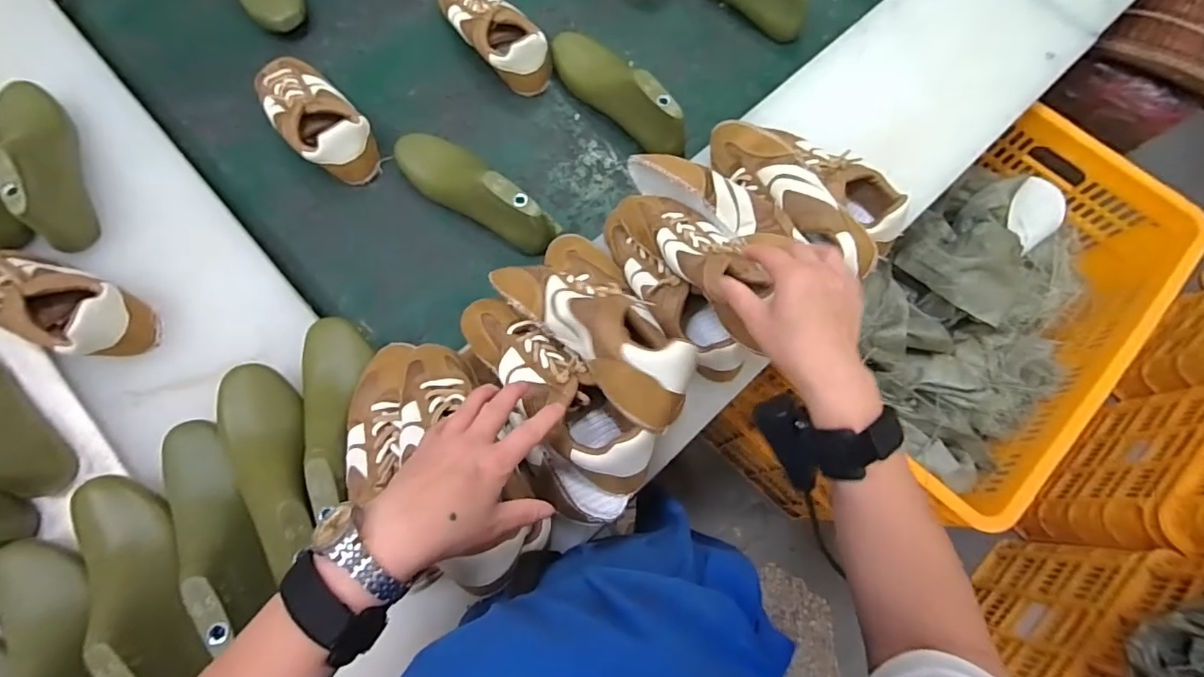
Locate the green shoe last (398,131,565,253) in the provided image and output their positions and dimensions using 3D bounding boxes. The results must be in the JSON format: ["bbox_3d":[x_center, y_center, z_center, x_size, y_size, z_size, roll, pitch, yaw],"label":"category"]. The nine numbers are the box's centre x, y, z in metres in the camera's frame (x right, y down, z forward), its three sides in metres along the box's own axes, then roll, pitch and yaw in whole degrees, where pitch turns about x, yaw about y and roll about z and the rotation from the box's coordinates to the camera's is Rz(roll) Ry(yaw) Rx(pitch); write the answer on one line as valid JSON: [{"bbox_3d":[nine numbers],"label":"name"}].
[{"bbox_3d":[-0.154,-0.188,0.669,0.247,0.084,0.075,31,76,8],"label":"green shoe last"}]

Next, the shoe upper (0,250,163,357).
[{"bbox_3d":[-0.581,-0.037,0.569,0.193,0.066,0.082,20,75,5],"label":"shoe upper"}]

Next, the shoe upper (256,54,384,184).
[{"bbox_3d":[-0.383,-0.298,0.711,0.098,0.065,0.223,-40,79,-11],"label":"shoe upper"}]

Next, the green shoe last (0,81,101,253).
[{"bbox_3d":[-0.660,-0.212,0.621,0.074,0.081,0.239,-31,77,-8],"label":"green shoe last"}]

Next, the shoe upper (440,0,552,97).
[{"bbox_3d":[-0.157,-0.437,0.765,0.090,0.070,0.219,-36,78,-10],"label":"shoe upper"}]

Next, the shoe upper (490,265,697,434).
[{"bbox_3d":[-0.011,-0.015,0.474,0.212,0.068,0.078,37,77,26],"label":"shoe upper"}]

